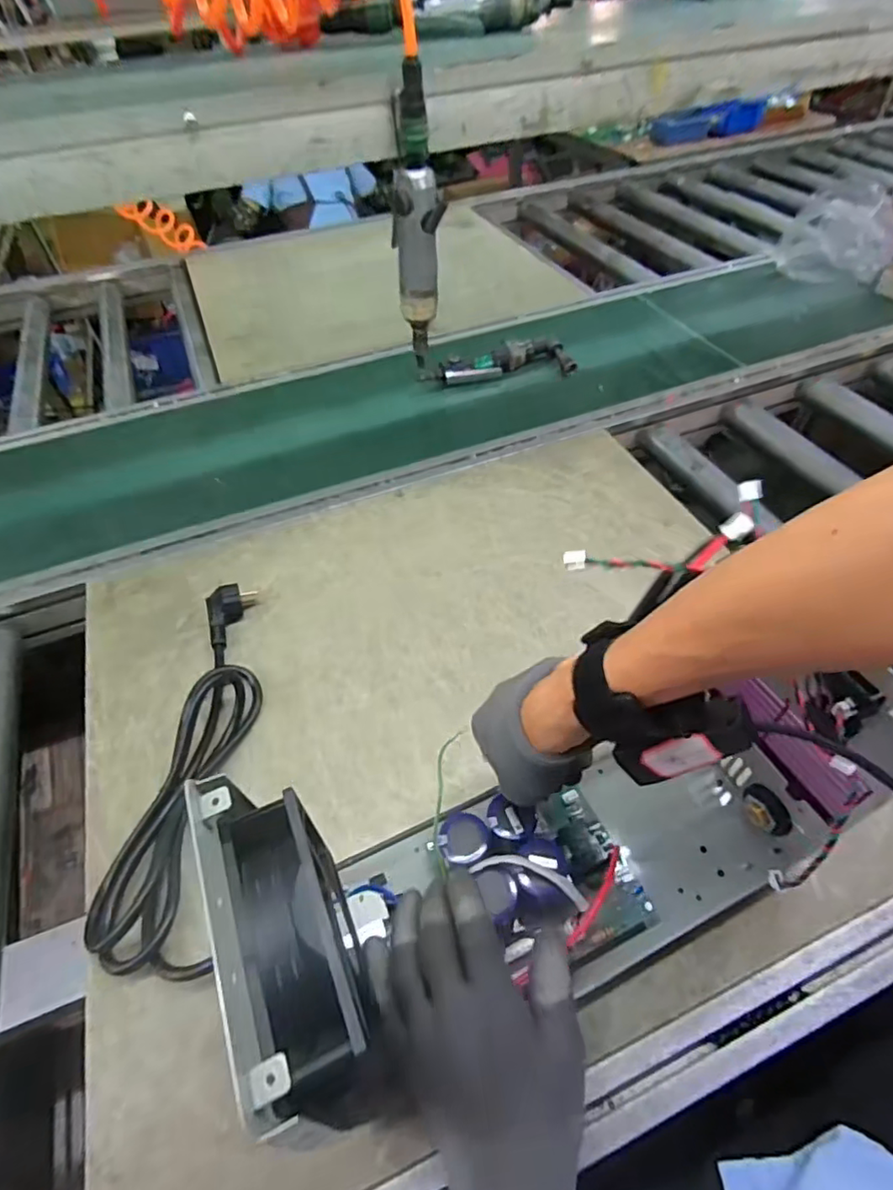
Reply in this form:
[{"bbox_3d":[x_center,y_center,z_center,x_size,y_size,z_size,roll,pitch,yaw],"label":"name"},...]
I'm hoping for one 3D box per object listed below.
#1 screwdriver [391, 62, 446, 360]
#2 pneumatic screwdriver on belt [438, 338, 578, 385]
[{"bbox_3d":[-0.030,-0.361,0.584,0.050,0.246,0.045,-8,50,-3],"label":"screwdriver"},{"bbox_3d":[0.090,-0.374,0.927,0.229,0.037,0.069,-7,50,-3],"label":"pneumatic screwdriver on belt"}]

